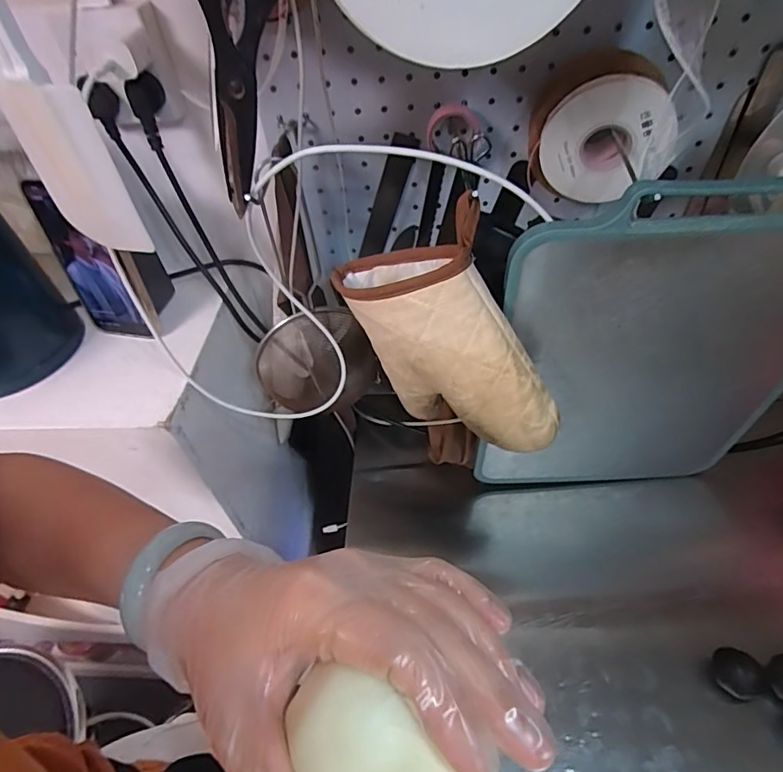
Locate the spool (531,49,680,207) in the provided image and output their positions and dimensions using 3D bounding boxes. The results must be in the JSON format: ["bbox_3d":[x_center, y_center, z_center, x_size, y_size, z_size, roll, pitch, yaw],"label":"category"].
[{"bbox_3d":[0.172,-0.211,0.413,0.106,0.105,0.039,7,49,12],"label":"spool"}]

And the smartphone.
[{"bbox_3d":[-0.292,-0.114,0.478,0.065,0.157,0.006,5,41,14],"label":"smartphone"}]

